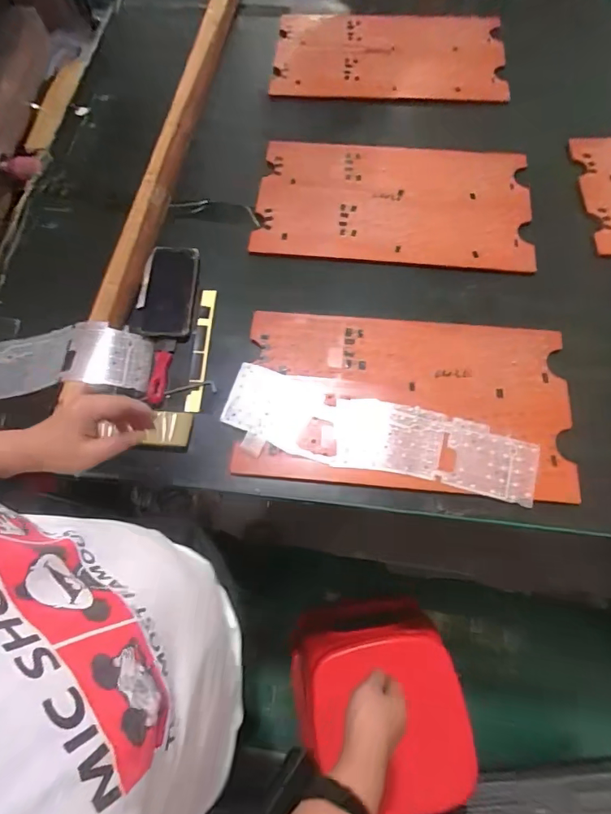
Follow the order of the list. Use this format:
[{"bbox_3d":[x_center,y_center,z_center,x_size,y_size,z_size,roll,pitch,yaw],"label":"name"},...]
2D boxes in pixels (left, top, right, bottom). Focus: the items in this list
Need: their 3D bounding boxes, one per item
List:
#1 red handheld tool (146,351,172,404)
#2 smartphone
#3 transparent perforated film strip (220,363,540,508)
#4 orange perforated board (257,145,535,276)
[{"bbox_3d":[-0.224,-0.046,0.692,0.026,0.007,0.086,2,68,2],"label":"red handheld tool"},{"bbox_3d":[-0.230,-0.189,0.746,0.094,0.018,0.170,2,72,-1],"label":"smartphone"},{"bbox_3d":[0.101,0.036,0.650,0.440,0.008,0.123,12,69,6],"label":"transparent perforated film strip"},{"bbox_3d":[0.158,-0.376,0.827,0.481,0.018,0.280,7,69,3],"label":"orange perforated board"}]

